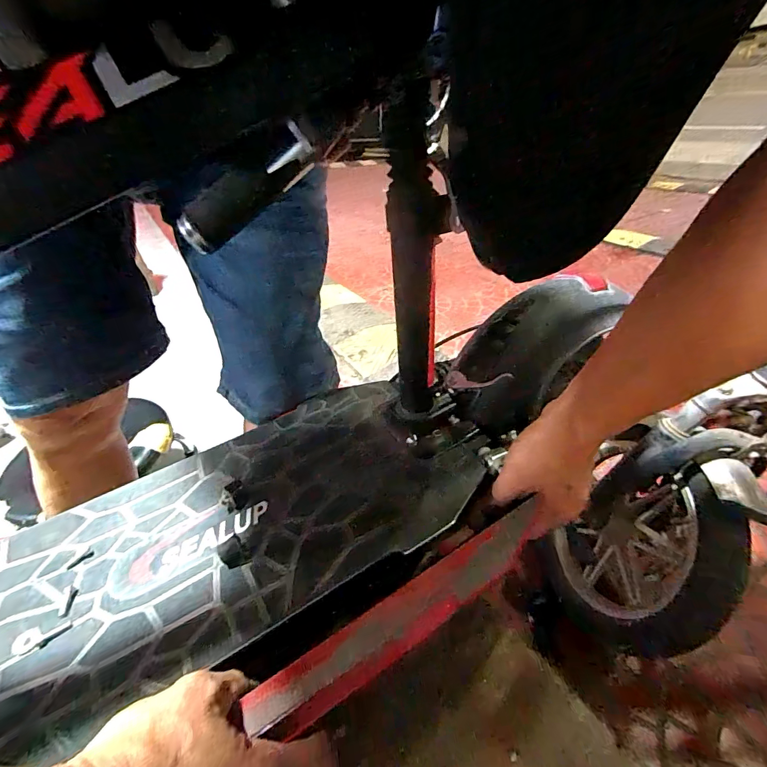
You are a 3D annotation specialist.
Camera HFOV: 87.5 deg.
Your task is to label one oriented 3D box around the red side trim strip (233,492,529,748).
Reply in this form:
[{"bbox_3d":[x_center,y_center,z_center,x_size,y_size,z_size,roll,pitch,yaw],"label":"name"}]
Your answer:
[{"bbox_3d":[0.022,0.162,0.282,0.233,0.009,0.039,-25,84,-22],"label":"red side trim strip"}]

